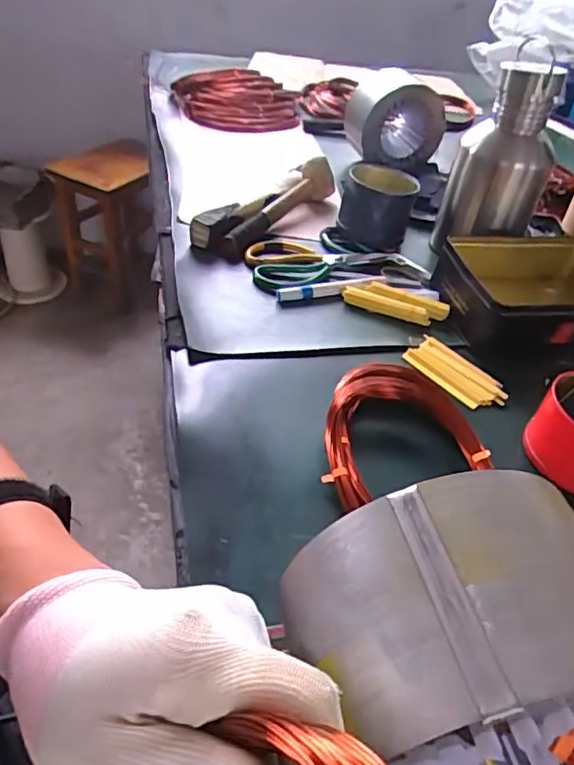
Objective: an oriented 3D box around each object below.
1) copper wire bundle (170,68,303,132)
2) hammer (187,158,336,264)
[{"bbox_3d":[-0.086,-0.568,1.142,0.262,0.061,0.153,-7,44,-16],"label":"copper wire bundle"},{"bbox_3d":[-0.025,-0.253,0.811,0.069,0.055,0.268,27,45,20],"label":"hammer"}]

